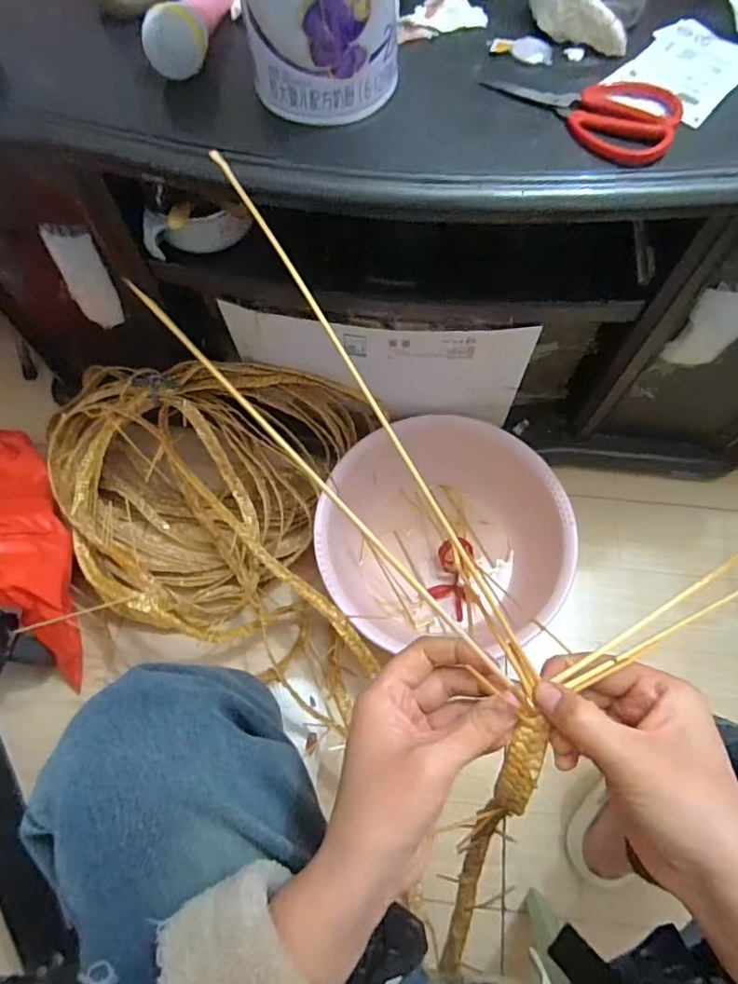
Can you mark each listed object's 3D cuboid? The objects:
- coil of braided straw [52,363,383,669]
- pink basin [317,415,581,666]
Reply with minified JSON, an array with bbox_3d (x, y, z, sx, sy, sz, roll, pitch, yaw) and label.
[{"bbox_3d":[-0.224,0.018,0.823,0.435,0.186,0.359,9,68,4],"label":"coil of braided straw"},{"bbox_3d":[0.106,0.059,0.856,0.350,0.138,0.322,0,68,0],"label":"pink basin"}]

